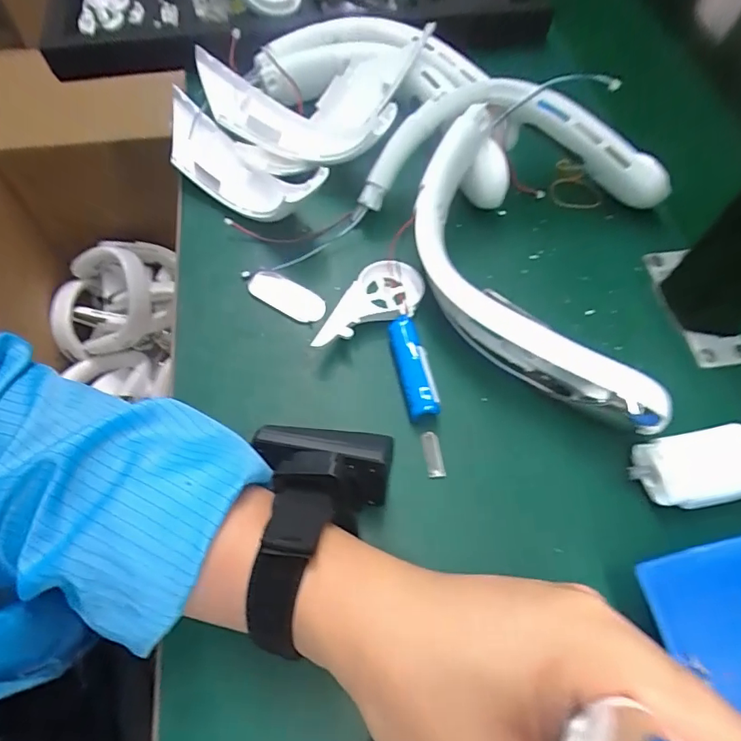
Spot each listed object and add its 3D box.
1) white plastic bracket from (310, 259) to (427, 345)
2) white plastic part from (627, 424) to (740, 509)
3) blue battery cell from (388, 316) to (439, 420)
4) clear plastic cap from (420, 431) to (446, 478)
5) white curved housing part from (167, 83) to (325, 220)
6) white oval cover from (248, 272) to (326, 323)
[{"bbox_3d":[-0.001,-0.042,0.350,0.049,0.021,0.099,35,53,17],"label":"white plastic bracket"},{"bbox_3d":[0.202,0.058,0.300,0.096,0.021,0.041,-9,61,-7],"label":"white plastic part"},{"bbox_3d":[0.029,-0.002,0.323,0.021,0.024,0.070,-10,61,-7],"label":"blue battery cell"},{"bbox_3d":[0.038,0.051,0.304,0.010,0.007,0.028,-6,61,-5],"label":"clear plastic cap"},{"bbox_3d":[-0.117,-0.168,0.408,0.195,0.055,0.054,40,67,19],"label":"white curved housing part"},{"bbox_3d":[-0.061,-0.054,0.361,0.057,0.017,0.020,27,64,13],"label":"white oval cover"}]

